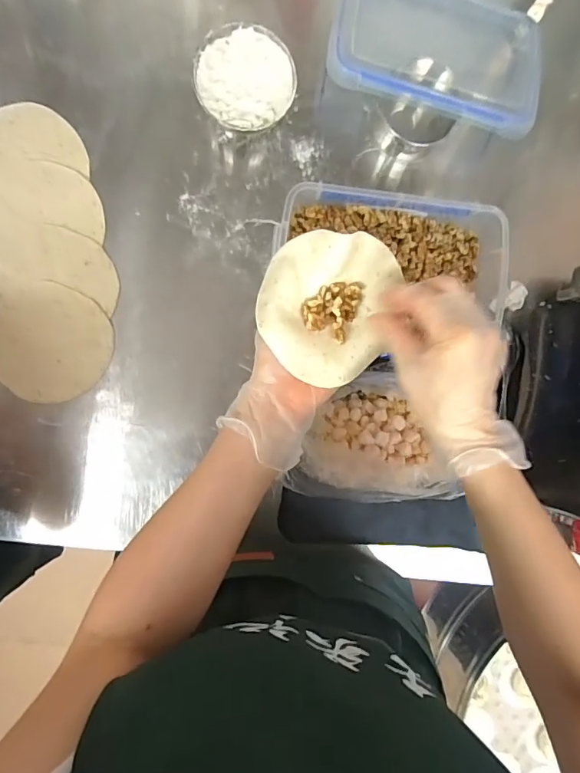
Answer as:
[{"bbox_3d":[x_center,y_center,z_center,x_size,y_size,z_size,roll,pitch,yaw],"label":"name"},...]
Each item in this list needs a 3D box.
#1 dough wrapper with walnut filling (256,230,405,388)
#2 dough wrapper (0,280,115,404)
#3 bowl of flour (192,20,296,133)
[{"bbox_3d":[0.030,-0.067,0.384,0.108,0.026,0.121,10,92,-7],"label":"dough wrapper with walnut filling"},{"bbox_3d":[-0.281,-0.050,0.535,0.131,0.009,0.134,-1,99,-10],"label":"dough wrapper"},{"bbox_3d":[-0.052,-0.343,0.526,0.108,0.049,0.106,0,93,-7],"label":"bowl of flour"}]

